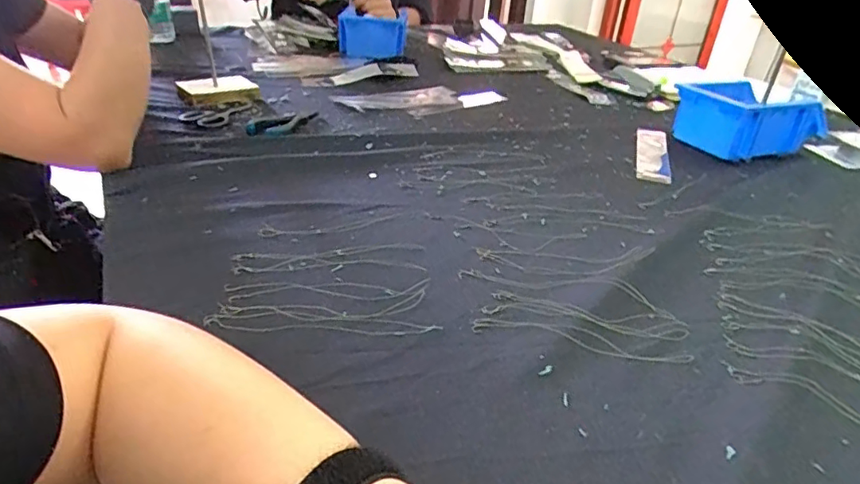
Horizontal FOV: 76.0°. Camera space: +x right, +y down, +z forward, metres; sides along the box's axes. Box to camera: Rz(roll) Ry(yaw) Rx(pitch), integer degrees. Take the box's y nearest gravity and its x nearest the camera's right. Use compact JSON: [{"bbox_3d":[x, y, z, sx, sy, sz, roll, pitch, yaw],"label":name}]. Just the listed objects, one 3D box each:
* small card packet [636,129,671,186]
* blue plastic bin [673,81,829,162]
[{"bbox_3d":[0.302,-0.122,0.747,0.041,0.004,0.186,13,32,13],"label":"small card packet"},{"bbox_3d":[0.456,-0.176,0.790,0.208,0.077,0.122,-11,34,-24],"label":"blue plastic bin"}]

